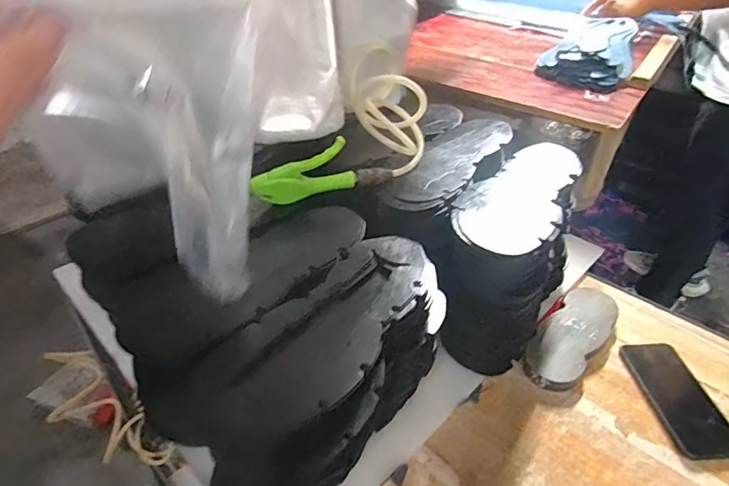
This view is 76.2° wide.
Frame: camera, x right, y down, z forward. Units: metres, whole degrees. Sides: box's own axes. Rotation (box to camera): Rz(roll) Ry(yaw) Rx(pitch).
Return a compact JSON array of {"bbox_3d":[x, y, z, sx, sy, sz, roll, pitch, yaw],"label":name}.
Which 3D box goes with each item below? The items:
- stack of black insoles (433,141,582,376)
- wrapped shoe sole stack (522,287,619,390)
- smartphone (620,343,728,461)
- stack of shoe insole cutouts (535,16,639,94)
[{"bbox_3d":[0.203,0.014,0.644,0.126,0.193,0.259,24,44,26],"label":"stack of black insoles"},{"bbox_3d":[0.297,0.126,0.658,0.074,0.024,0.222,30,47,31],"label":"wrapped shoe sole stack"},{"bbox_3d":[0.399,0.193,0.589,0.080,0.007,0.161,-2,39,-4],"label":"smartphone"},{"bbox_3d":[0.459,-0.387,0.940,0.159,0.066,0.242,22,43,24],"label":"stack of shoe insole cutouts"}]

